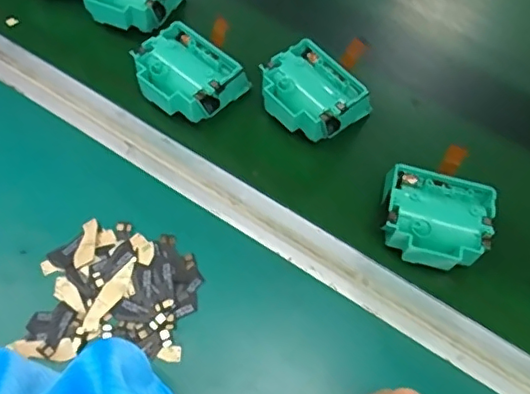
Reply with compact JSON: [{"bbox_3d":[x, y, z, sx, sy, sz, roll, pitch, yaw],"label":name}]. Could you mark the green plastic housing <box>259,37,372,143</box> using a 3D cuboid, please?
[{"bbox_3d":[0.037,-0.082,0.466,0.066,0.040,0.075,-37,70,-23],"label":"green plastic housing"}]

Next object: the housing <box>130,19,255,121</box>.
[{"bbox_3d":[-0.065,-0.098,0.465,0.075,0.037,0.071,35,63,13],"label":"housing"}]

